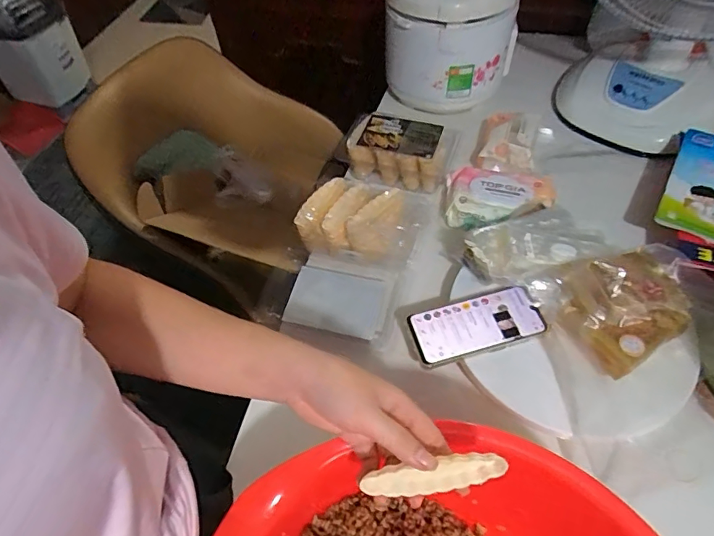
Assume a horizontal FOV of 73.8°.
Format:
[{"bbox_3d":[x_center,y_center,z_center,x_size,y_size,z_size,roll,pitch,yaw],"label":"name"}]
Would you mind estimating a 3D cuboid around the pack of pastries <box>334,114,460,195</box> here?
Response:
[{"bbox_3d":[0.073,-0.201,0.824,0.181,0.061,0.124,12,55,11],"label":"pack of pastries"}]

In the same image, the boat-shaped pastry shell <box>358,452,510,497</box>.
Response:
[{"bbox_3d":[0.056,0.154,0.352,0.105,0.033,0.017,-10,53,4],"label":"boat-shaped pastry shell"}]

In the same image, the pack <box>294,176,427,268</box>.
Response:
[{"bbox_3d":[0.011,-0.075,0.723,0.175,0.056,0.125,12,55,12],"label":"pack"}]

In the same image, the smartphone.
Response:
[{"bbox_3d":[0.151,0.071,0.608,0.159,0.011,0.074,-17,54,-6],"label":"smartphone"}]

